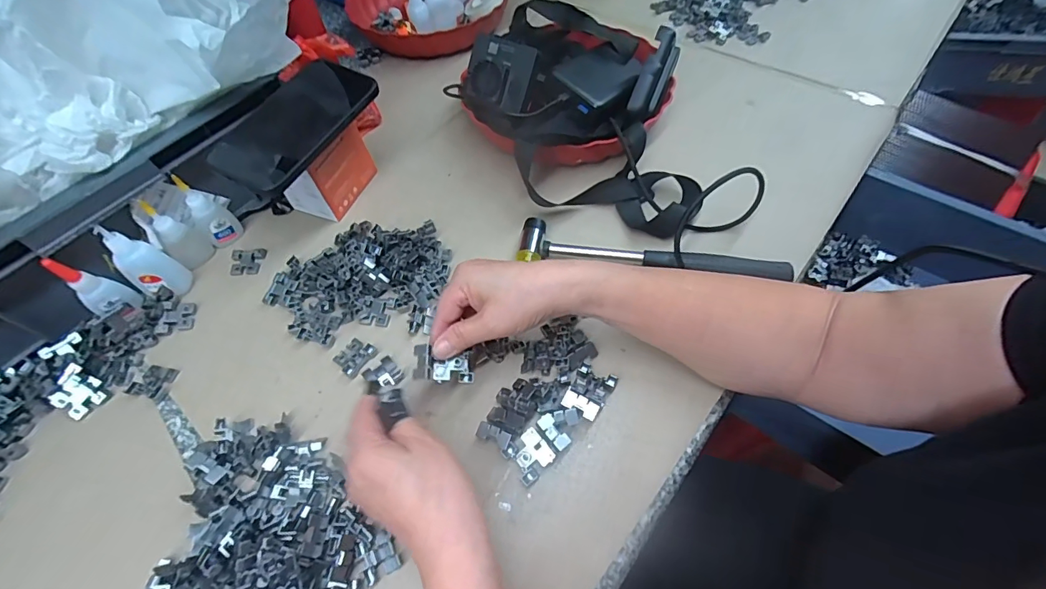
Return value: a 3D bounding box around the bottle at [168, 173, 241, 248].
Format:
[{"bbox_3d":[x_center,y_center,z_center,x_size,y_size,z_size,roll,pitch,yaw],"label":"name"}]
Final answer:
[{"bbox_3d":[-0.319,-0.082,0.468,0.022,0.069,0.033,38,67,25],"label":"bottle"}]

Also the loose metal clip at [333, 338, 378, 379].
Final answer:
[{"bbox_3d":[-0.151,0.054,0.407,0.029,0.005,0.033,28,63,20],"label":"loose metal clip"}]

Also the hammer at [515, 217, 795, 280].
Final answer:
[{"bbox_3d":[0.121,-0.042,0.438,0.246,0.021,0.044,4,57,7],"label":"hammer"}]

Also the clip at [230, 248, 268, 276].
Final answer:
[{"bbox_3d":[-0.288,-0.034,0.477,0.034,0.006,0.031,-2,57,3],"label":"clip"}]

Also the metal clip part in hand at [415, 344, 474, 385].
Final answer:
[{"bbox_3d":[-0.061,0.055,0.356,0.048,0.007,0.026,14,57,-9],"label":"metal clip part in hand"}]

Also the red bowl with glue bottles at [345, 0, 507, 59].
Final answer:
[{"bbox_3d":[-0.142,-0.447,0.689,0.232,0.069,0.238,-2,57,3],"label":"red bowl with glue bottles"}]

